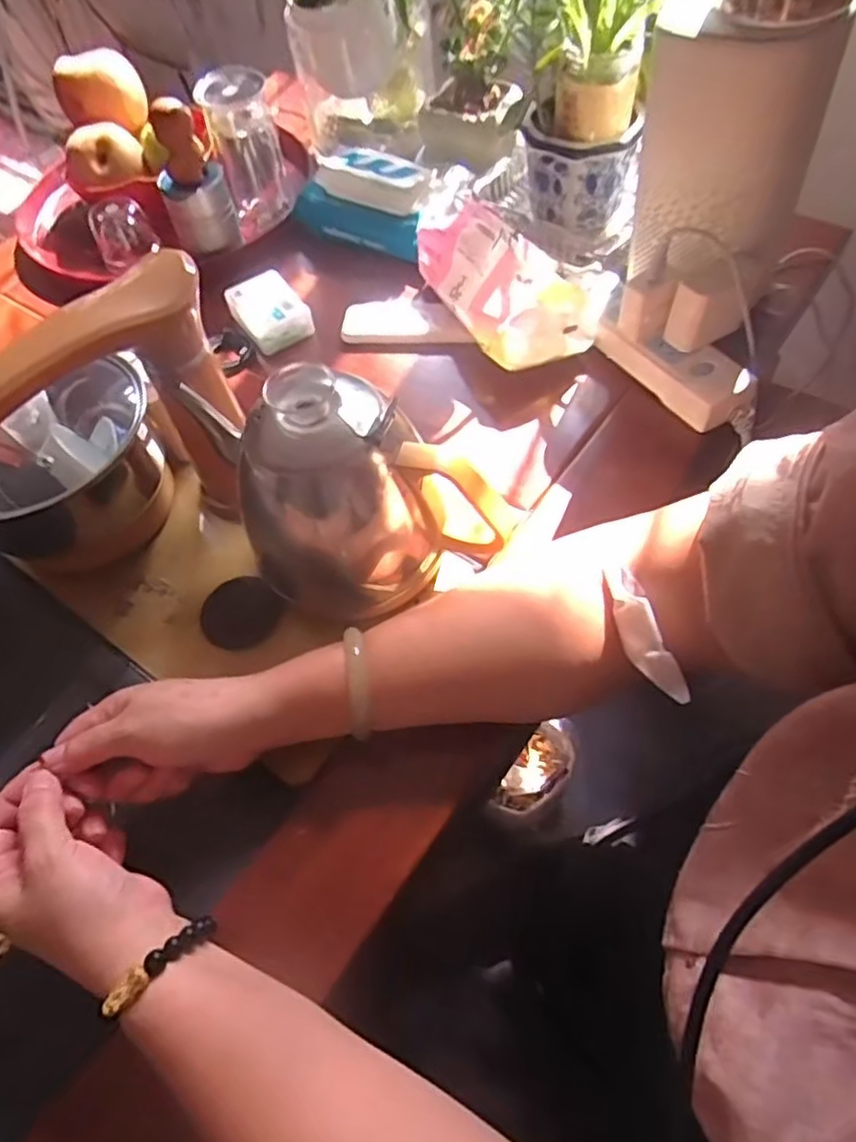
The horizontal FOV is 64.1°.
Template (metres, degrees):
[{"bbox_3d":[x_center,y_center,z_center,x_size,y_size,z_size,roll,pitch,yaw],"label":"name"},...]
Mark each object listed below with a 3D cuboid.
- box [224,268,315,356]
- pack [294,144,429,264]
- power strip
[{"bbox_3d":[-0.151,-0.246,0.647,0.059,0.032,0.079,-28,60,-13],"label":"box"},{"bbox_3d":[-0.056,-0.381,0.692,0.141,0.055,0.091,22,62,17],"label":"pack"},{"bbox_3d":[0.192,-0.178,0.559,0.053,0.029,0.152,-31,61,-15],"label":"power strip"}]

